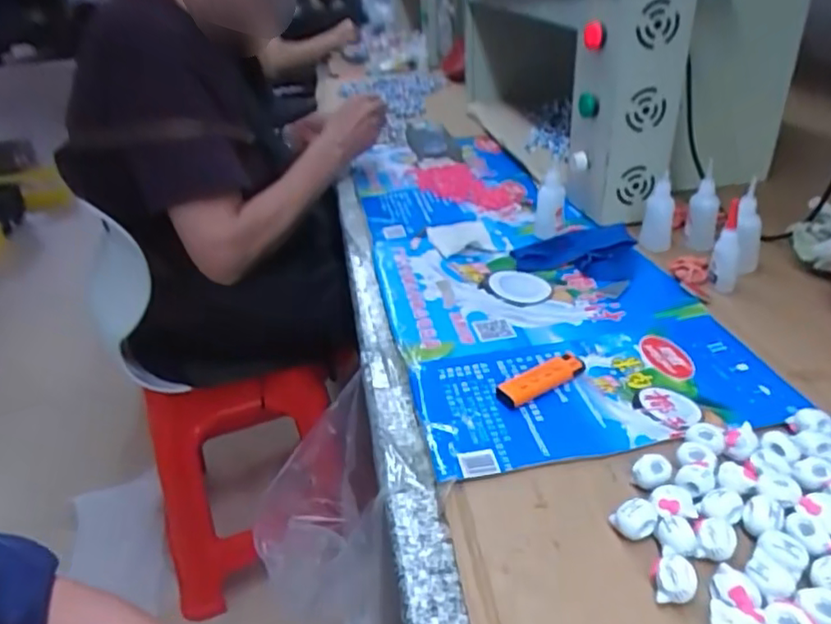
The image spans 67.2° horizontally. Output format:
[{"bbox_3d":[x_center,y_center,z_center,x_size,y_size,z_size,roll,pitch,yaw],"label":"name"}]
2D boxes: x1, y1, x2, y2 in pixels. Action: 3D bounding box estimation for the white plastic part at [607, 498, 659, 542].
[{"bbox_3d":[0.137,0.131,0.394,0.027,0.023,0.018,8,33,21],"label":"white plastic part"}]

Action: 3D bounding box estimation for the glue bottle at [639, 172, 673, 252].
[{"bbox_3d":[0.289,-0.121,0.741,0.033,0.115,0.034,2,52,12],"label":"glue bottle"}]

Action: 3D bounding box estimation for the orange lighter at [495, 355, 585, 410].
[{"bbox_3d":[0.107,0.056,0.522,0.081,0.015,0.024,-19,34,-22],"label":"orange lighter"}]

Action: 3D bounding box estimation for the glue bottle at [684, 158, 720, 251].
[{"bbox_3d":[0.333,-0.117,0.721,0.034,0.110,0.030,8,33,21],"label":"glue bottle"}]

